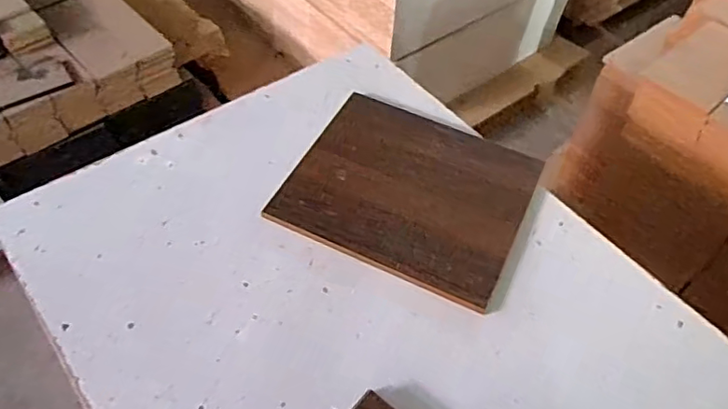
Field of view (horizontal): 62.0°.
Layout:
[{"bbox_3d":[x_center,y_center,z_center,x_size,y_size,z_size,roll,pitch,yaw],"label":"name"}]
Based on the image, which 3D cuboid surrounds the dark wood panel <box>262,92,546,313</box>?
[{"bbox_3d":[0.076,-0.029,0.957,0.346,0.020,0.315,22,52,14],"label":"dark wood panel"}]

